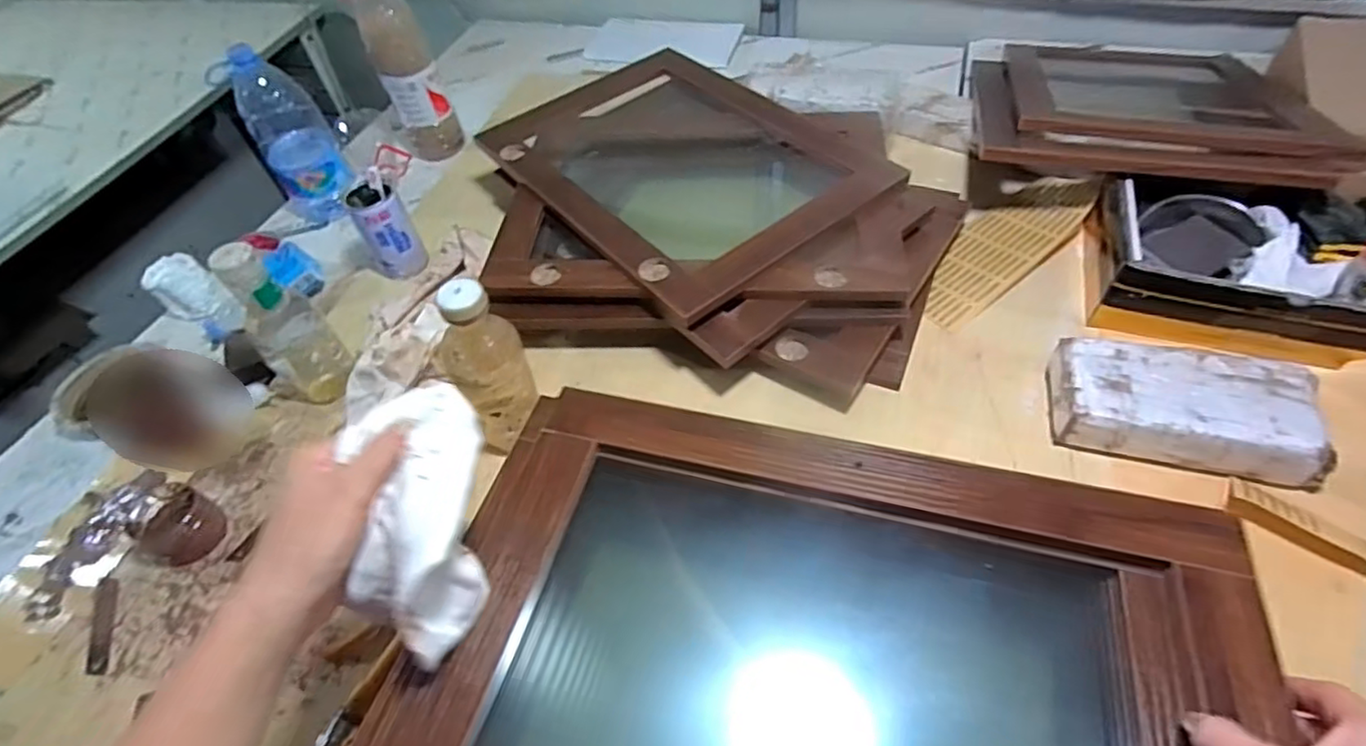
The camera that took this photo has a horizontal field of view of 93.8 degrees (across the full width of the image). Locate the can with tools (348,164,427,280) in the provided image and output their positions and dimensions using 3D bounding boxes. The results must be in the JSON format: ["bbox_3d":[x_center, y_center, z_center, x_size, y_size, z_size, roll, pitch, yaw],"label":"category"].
[{"bbox_3d":[-0.385,-0.188,0.826,0.067,0.117,0.060,-15,52,-6],"label":"can with tools"}]

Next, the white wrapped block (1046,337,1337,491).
[{"bbox_3d":[0.478,0.036,0.618,0.219,0.062,0.109,11,54,15],"label":"white wrapped block"}]

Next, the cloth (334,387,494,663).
[{"bbox_3d":[-0.155,0.091,0.385,0.080,0.092,0.142,-4,51,3],"label":"cloth"}]

